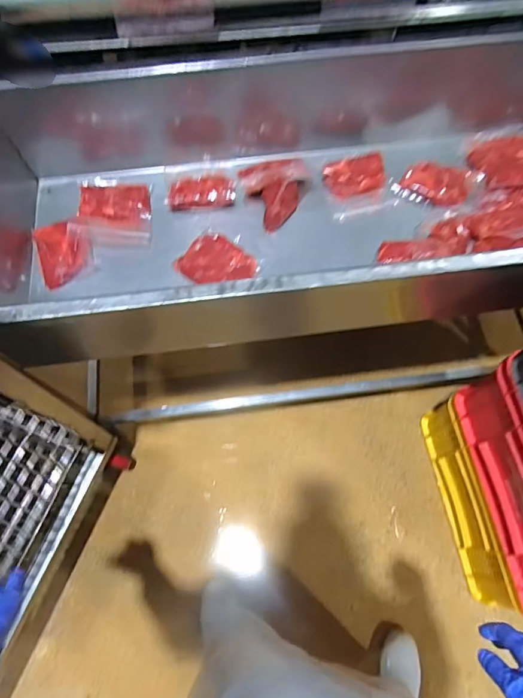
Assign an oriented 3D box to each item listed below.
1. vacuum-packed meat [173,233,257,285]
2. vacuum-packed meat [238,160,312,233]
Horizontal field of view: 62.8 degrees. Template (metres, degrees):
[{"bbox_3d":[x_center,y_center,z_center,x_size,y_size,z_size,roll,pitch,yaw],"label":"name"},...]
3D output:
[{"bbox_3d":[-0.090,-0.173,0.883,0.152,0.029,0.122,33,72,15],"label":"vacuum-packed meat"},{"bbox_3d":[0.032,-0.353,0.919,0.159,0.095,0.170,-2,67,1],"label":"vacuum-packed meat"}]

